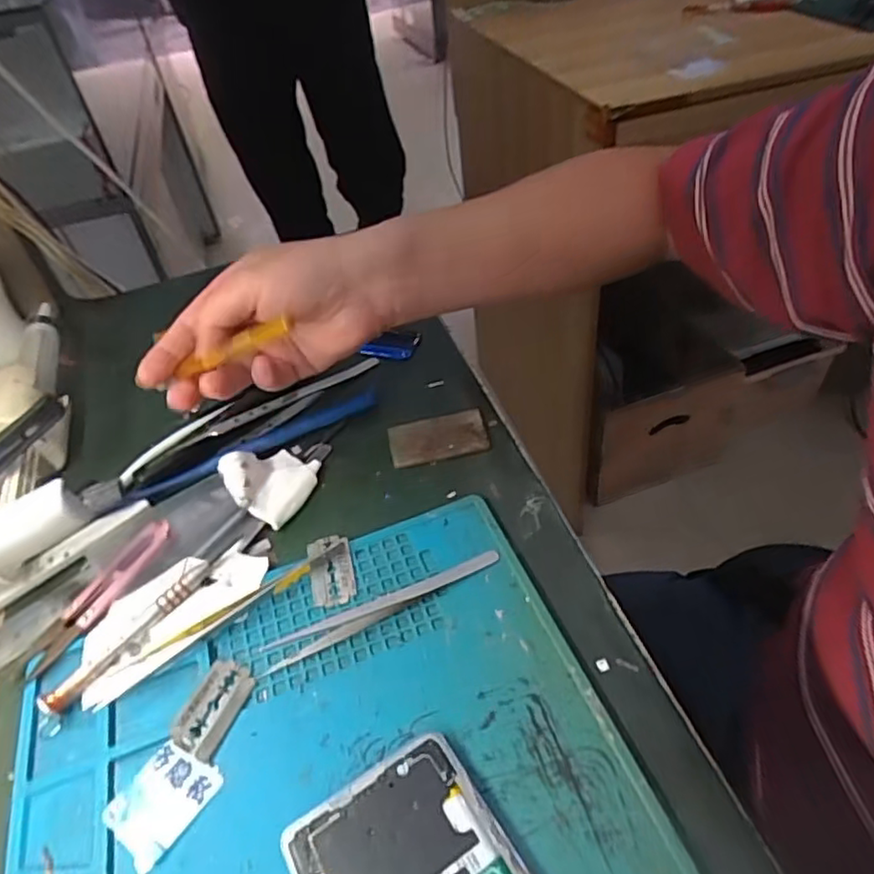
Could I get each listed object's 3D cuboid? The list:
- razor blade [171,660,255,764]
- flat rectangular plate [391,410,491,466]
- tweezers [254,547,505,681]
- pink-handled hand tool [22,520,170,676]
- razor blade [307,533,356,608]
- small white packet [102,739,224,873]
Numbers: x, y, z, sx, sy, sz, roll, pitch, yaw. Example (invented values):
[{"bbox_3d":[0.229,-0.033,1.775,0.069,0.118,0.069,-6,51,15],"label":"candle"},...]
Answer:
[{"bbox_3d":[-0.102,0.123,0.293,0.024,0.004,0.040,26,48,2],"label":"razor blade"},{"bbox_3d":[0.000,-0.001,0.405,0.060,0.004,0.037,-11,44,-3],"label":"flat rectangular plate"},{"bbox_3d":[-0.026,0.082,0.315,0.125,0.017,0.008,-22,46,-15],"label":"tweezers"},{"bbox_3d":[-0.180,0.081,0.341,0.022,0.004,0.095,20,51,25],"label":"pink-handled hand tool"},{"bbox_3d":[-0.056,0.070,0.341,0.022,0.004,0.041,-13,51,-5],"label":"razor blade"},{"bbox_3d":[-0.117,0.152,0.266,0.034,0.004,0.043,23,52,27],"label":"small white packet"}]

